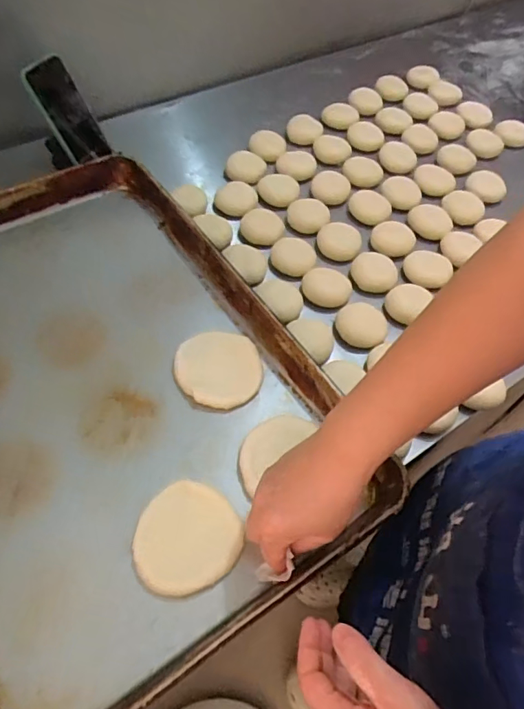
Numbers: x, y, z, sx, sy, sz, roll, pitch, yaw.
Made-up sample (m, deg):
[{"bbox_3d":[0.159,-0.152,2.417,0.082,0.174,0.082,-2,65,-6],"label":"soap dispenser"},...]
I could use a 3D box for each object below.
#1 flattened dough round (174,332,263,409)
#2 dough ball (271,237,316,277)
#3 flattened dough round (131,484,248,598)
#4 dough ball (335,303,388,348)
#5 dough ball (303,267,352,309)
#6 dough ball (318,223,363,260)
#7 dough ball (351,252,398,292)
[{"bbox_3d":[-0.048,0.017,0.552,0.092,0.024,0.089,2,56,-3],"label":"flattened dough round"},{"bbox_3d":[0.046,-0.144,0.703,0.063,0.028,0.055,8,56,1],"label":"dough ball"},{"bbox_3d":[-0.068,0.172,0.454,0.092,0.014,0.098,2,56,-3],"label":"flattened dough round"},{"bbox_3d":[0.129,-0.038,0.633,0.066,0.024,0.052,24,58,11],"label":"dough ball"},{"bbox_3d":[0.090,-0.094,0.674,0.064,0.016,0.060,2,56,-3],"label":"dough ball"},{"bbox_3d":[0.117,-0.173,0.739,0.065,0.017,0.064,2,56,-3],"label":"dough ball"},{"bbox_3d":[0.159,-0.117,0.692,0.063,0.022,0.053,14,56,5],"label":"dough ball"}]

